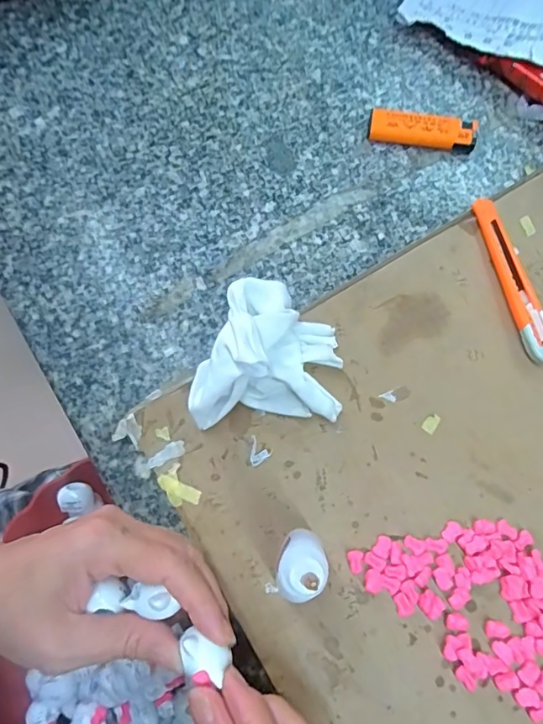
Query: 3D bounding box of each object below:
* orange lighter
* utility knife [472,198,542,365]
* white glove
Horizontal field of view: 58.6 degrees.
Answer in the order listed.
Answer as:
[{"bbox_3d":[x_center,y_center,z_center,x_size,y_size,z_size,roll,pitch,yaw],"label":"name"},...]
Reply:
[{"bbox_3d":[0.115,-0.177,0.371,0.081,0.015,0.022,10,72,6],"label":"orange lighter"},{"bbox_3d":[0.163,-0.056,0.325,0.019,0.012,0.118,-11,72,-1],"label":"utility knife"},{"bbox_3d":[-0.004,-0.008,0.290,0.086,0.054,0.082,-4,71,1],"label":"white glove"}]

